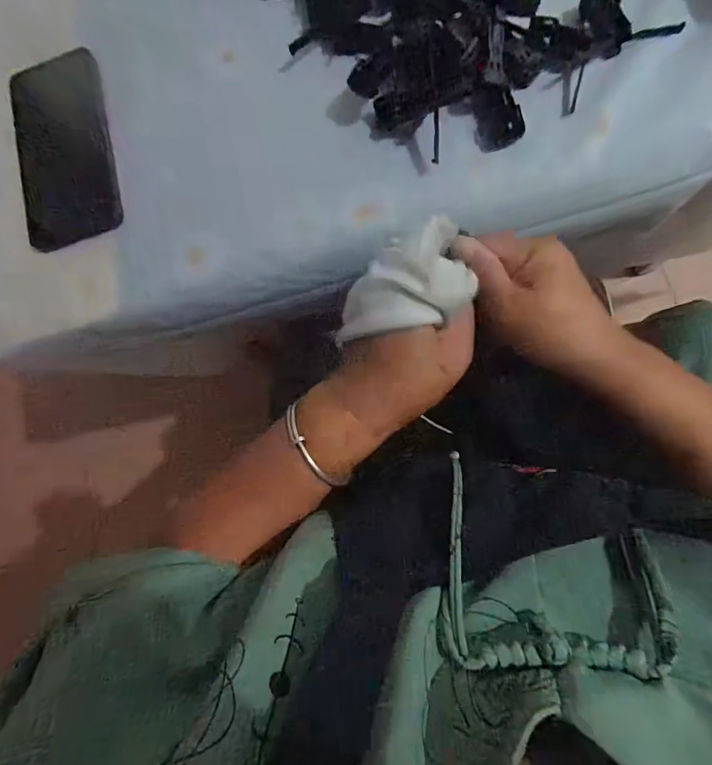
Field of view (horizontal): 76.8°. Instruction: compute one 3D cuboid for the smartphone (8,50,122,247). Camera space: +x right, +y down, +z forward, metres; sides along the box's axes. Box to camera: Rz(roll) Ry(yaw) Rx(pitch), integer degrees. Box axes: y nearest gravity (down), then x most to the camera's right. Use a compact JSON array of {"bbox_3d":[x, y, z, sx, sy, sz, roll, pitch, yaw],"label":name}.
[{"bbox_3d":[-0.237,-0.190,0.368,0.077,0.009,0.159,-13,80,5],"label":"smartphone"}]

